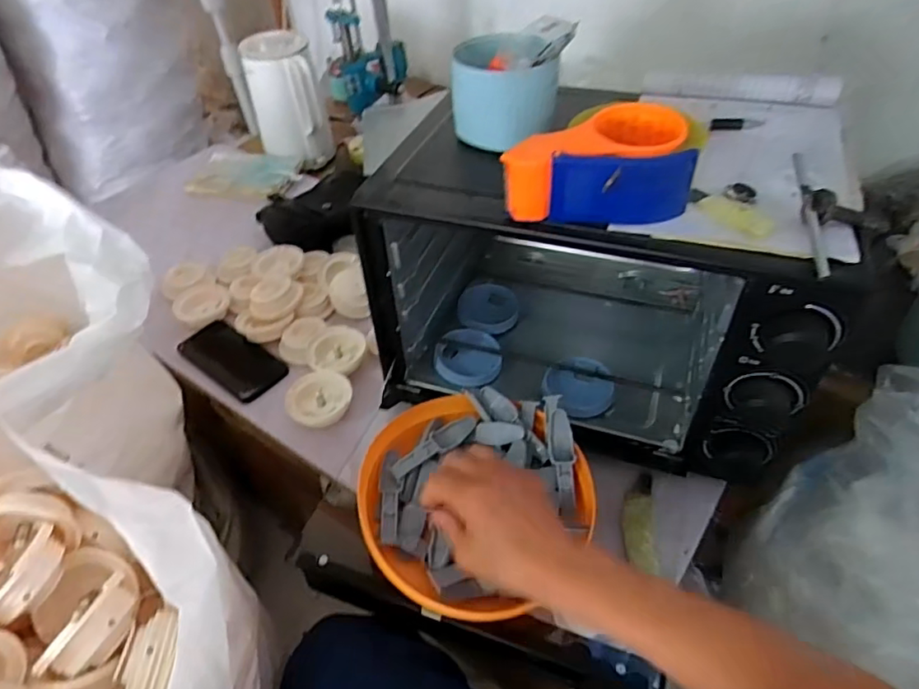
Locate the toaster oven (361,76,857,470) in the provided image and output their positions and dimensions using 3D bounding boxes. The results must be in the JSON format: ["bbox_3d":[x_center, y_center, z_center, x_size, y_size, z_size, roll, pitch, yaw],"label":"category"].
[{"bbox_3d":[0.155,-0.090,0.678,0.409,0.298,0.338,12,47,15],"label":"toaster oven"}]

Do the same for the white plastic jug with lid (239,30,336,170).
[{"bbox_3d":[-0.342,-0.483,1.167,0.139,0.221,0.131,-14,45,-10],"label":"white plastic jug with lid"}]

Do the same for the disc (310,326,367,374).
[{"bbox_3d":[-0.162,0.007,0.777,0.070,0.020,0.070,-2,45,2],"label":"disc"}]

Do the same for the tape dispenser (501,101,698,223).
[{"bbox_3d":[0.115,-0.156,0.499,0.148,0.060,0.099,1,45,5],"label":"tape dispenser"}]

